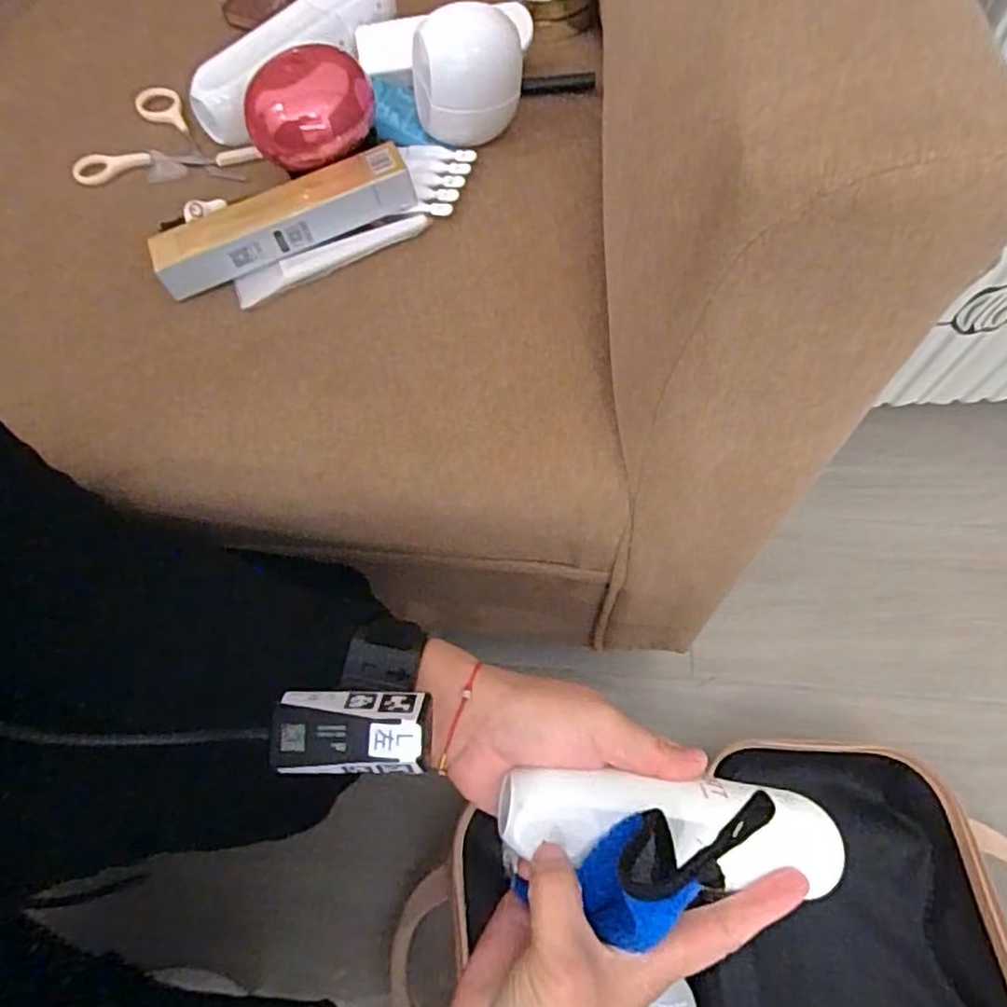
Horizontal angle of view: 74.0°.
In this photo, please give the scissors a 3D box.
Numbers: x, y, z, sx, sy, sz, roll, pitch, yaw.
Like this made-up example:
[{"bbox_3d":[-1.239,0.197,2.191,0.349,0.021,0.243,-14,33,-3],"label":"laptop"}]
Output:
[{"bbox_3d":[-0.230,-0.249,0.455,0.106,0.012,0.084,-2,63,2],"label":"scissors"}]

